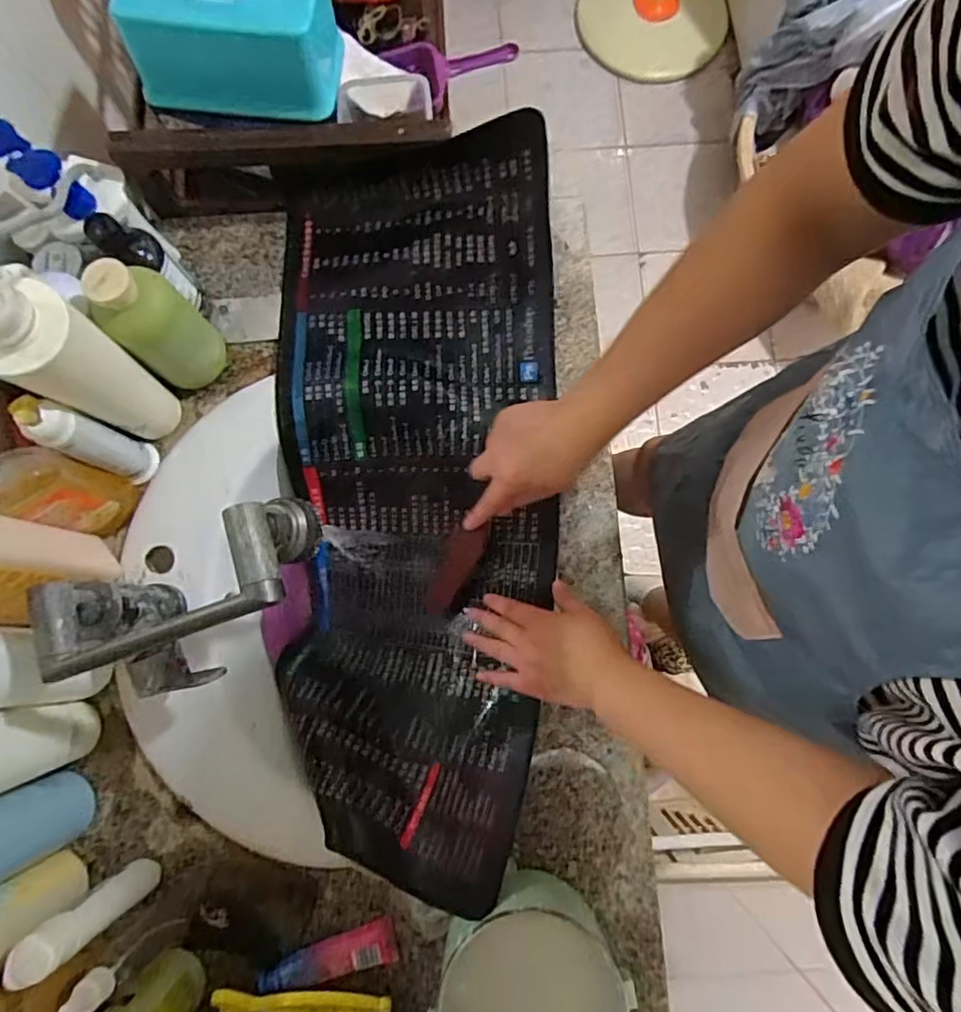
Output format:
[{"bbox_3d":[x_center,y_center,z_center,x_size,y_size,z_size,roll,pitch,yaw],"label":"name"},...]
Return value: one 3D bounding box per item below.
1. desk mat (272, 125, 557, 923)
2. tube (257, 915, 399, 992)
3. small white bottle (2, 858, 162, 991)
[{"bbox_3d":[-0.072,-0.024,0.608,0.280,0.146,0.701,1,81,1],"label":"desk mat"},{"bbox_3d":[-0.135,0.399,0.517,0.115,0.021,0.035,-10,80,-1],"label":"tube"},{"bbox_3d":[-0.308,0.324,0.471,0.037,0.142,0.031,-37,81,-5],"label":"small white bottle"}]

